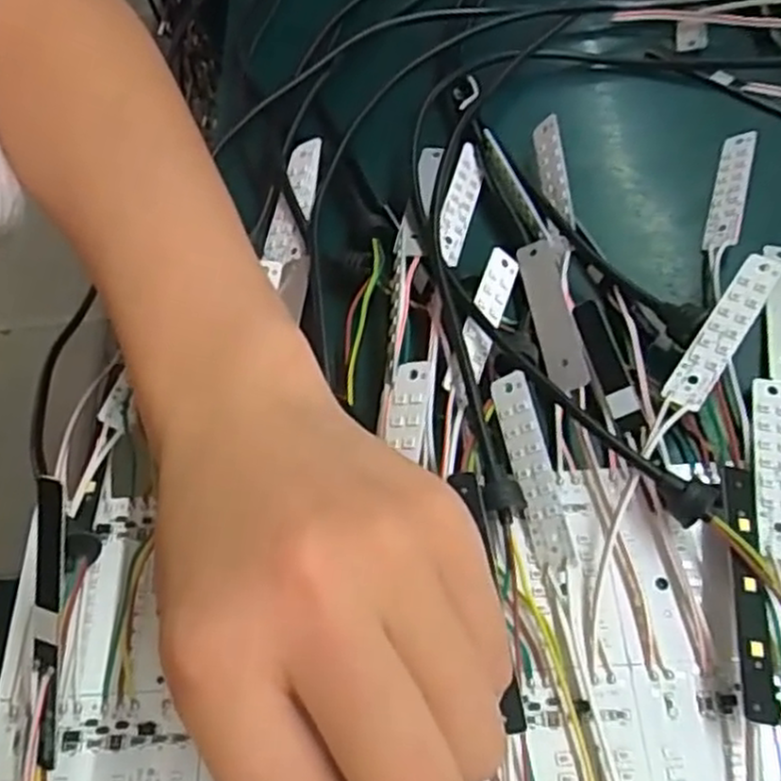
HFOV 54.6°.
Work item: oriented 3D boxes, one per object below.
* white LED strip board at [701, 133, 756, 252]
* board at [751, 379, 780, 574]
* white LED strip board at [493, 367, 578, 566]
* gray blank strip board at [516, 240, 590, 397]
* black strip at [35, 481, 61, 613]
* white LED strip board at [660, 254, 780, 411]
[{"bbox_3d":[0.126,-0.075,0.282,0.011,0.004,0.060,4,58,31],"label":"white LED strip board"},{"bbox_3d":[0.113,0.023,0.223,0.012,0.004,0.061,9,61,11],"label":"board"},{"bbox_3d":[0.042,0.023,0.222,0.013,0.004,0.058,-25,66,26],"label":"white LED strip board"},{"bbox_3d":[0.054,-0.025,0.253,0.012,0.005,0.059,-8,59,1],"label":"gray blank strip board"},{"bbox_3d":[-0.081,0.037,0.179,0.006,0.004,0.031,2,93,5],"label":"black strip"},{"bbox_3d":[0.104,-0.019,0.236,0.012,0.004,0.059,32,75,19],"label":"white LED strip board"}]

